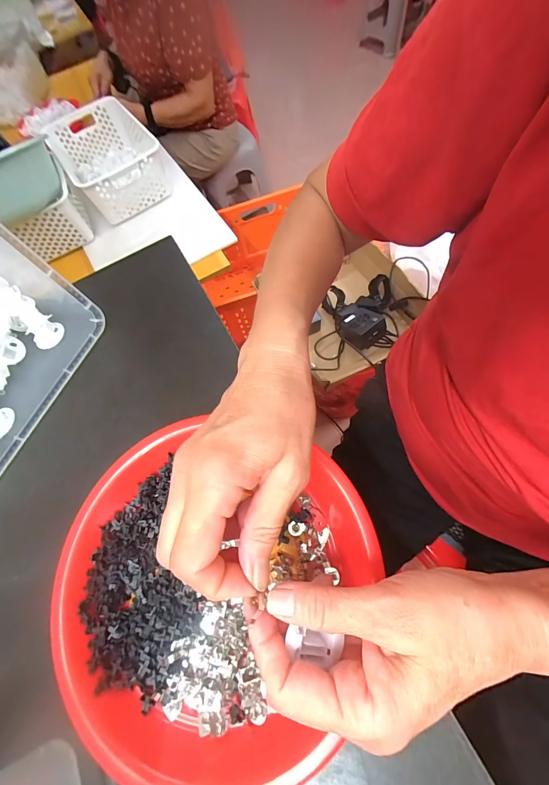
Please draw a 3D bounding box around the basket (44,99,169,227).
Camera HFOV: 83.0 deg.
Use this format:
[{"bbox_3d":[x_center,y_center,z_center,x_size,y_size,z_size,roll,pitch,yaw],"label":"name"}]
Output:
[{"bbox_3d":[-0.410,-0.586,0.788,0.217,0.112,0.303,-35,68,-8],"label":"basket"}]

